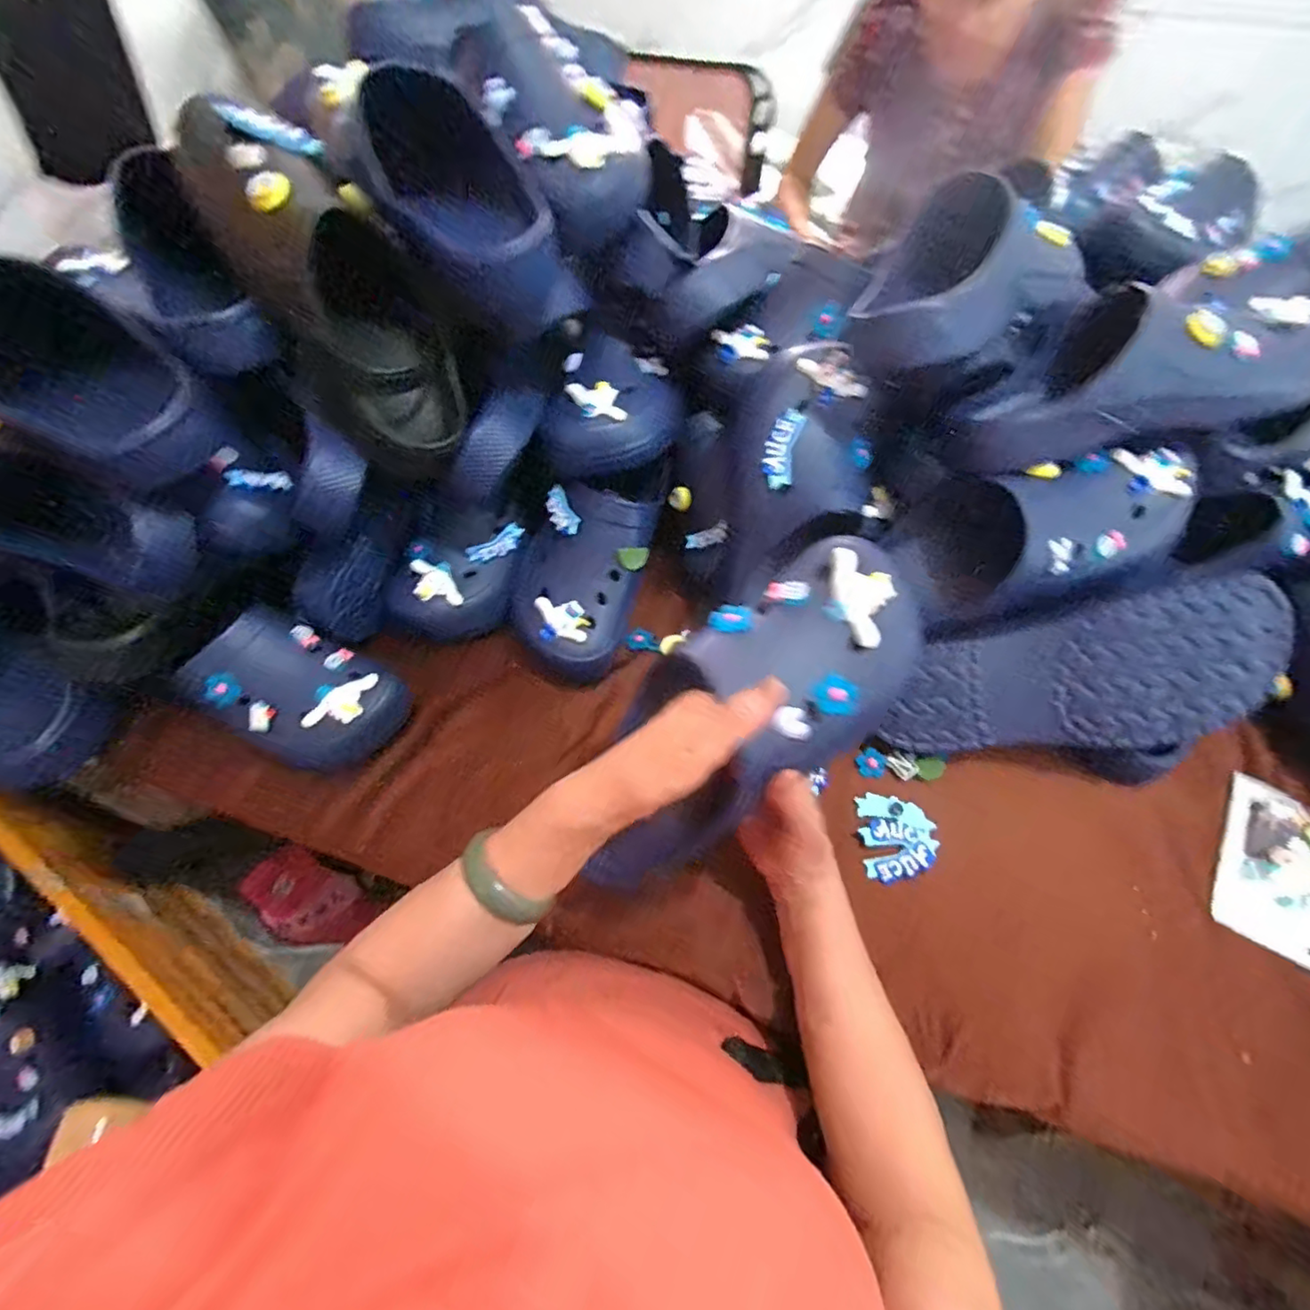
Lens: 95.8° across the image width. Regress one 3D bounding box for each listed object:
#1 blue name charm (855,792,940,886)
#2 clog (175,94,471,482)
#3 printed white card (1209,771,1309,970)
[{"bbox_3d":[0.198,0.147,0.479,0.060,0.009,0.071,1,56,-1],"label":"blue name charm"},{"bbox_3d":[-0.244,-0.272,0.450,0.117,0.094,0.273,-43,110,-25],"label":"clog"},{"bbox_3d":[0.514,0.172,0.459,0.110,0.022,0.143,29,60,17],"label":"printed white card"}]

